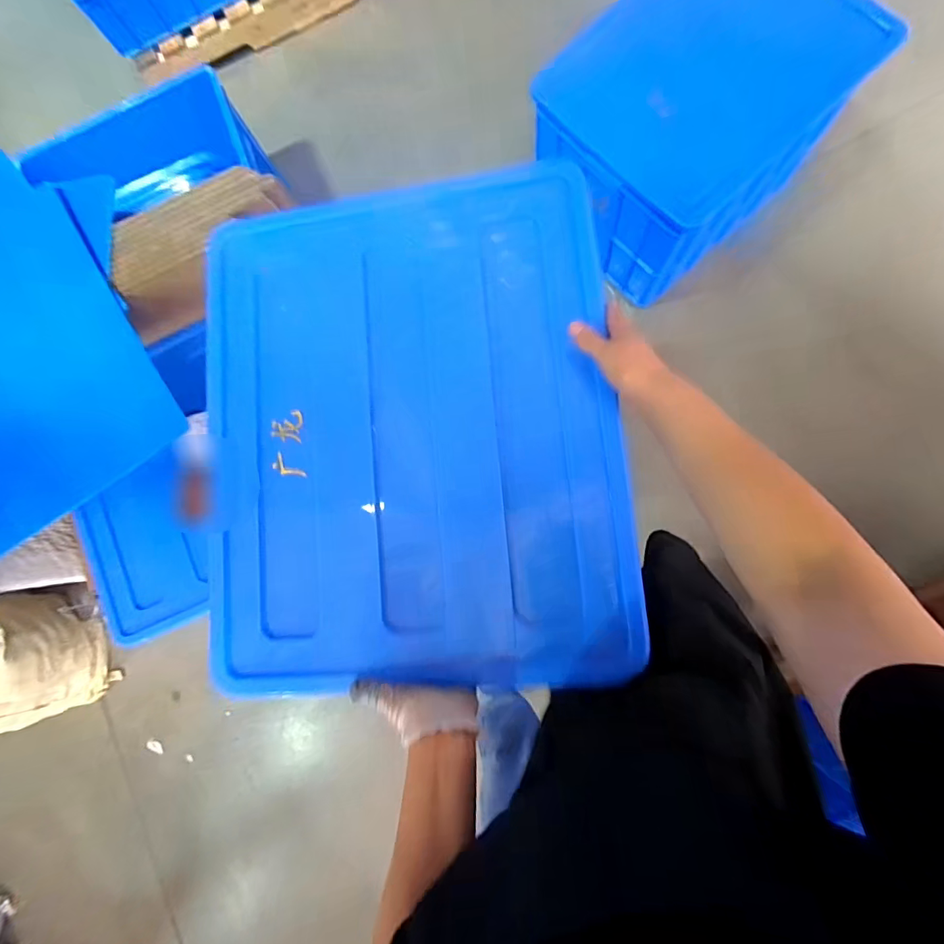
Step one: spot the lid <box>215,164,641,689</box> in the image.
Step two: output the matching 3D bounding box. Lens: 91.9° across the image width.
[{"bbox_3d":[-0.082,-0.068,0.544,0.489,0.041,0.605,-5,83,6],"label":"lid"}]

